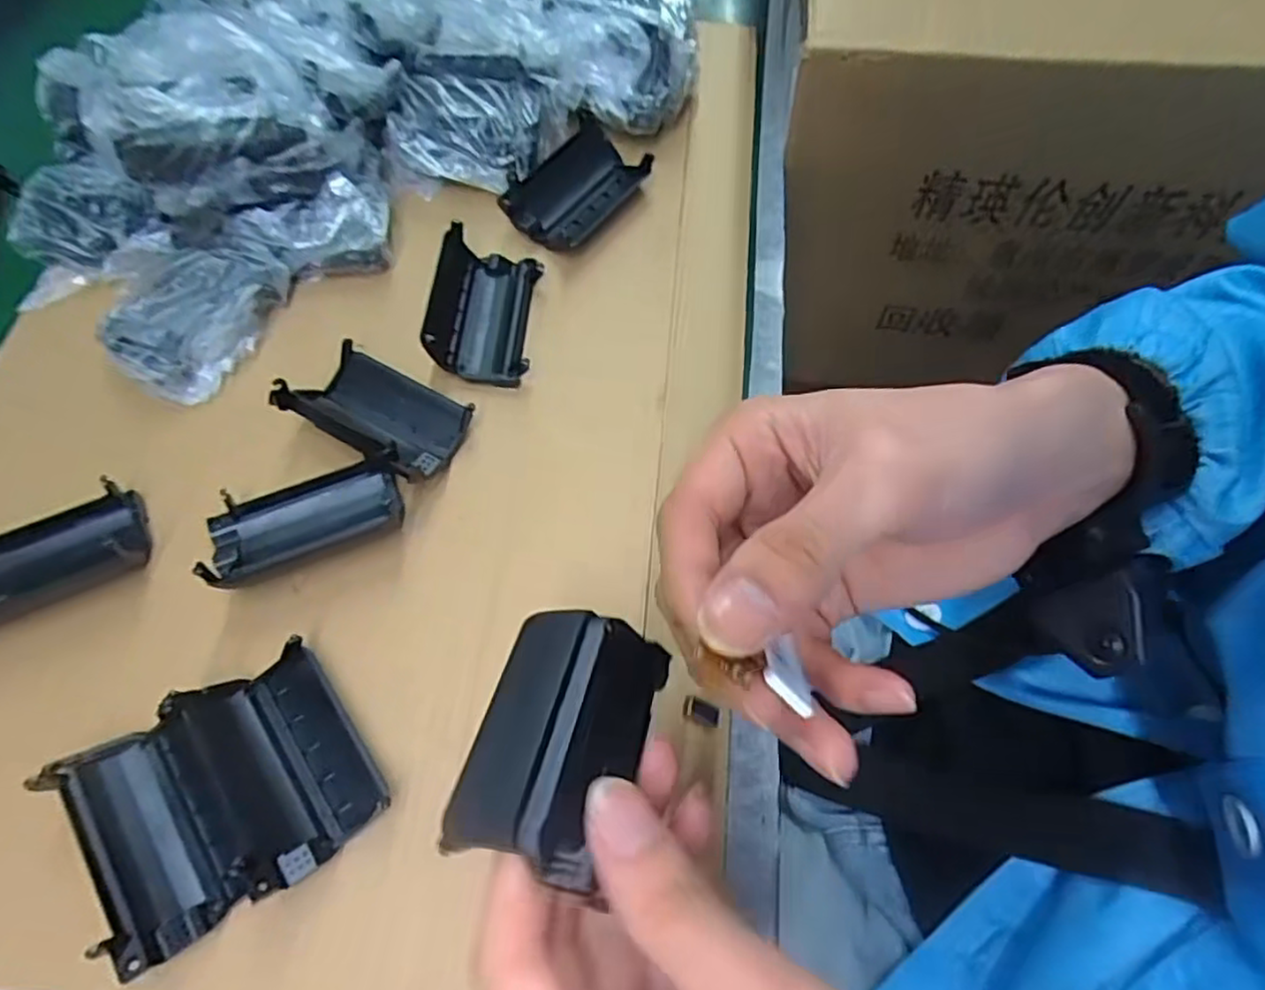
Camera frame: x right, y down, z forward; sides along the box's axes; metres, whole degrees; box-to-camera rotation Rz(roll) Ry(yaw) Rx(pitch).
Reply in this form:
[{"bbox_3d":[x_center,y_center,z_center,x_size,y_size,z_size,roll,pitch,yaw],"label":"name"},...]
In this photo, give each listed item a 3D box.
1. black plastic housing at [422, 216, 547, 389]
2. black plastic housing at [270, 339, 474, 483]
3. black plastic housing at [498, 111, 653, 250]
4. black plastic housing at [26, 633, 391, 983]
[{"bbox_3d":[-0.071,-0.088,0.322,0.047,0.023,0.070,2,65,2],"label":"black plastic housing"},{"bbox_3d":[-0.108,-0.036,0.293,0.071,0.029,0.044,25,68,12],"label":"black plastic housing"},{"bbox_3d":[-0.029,-0.157,0.354,0.044,0.023,0.069,34,70,15],"label":"black plastic housing"},{"bbox_3d":[-0.135,0.099,0.231,0.082,0.021,0.073,-32,68,-13],"label":"black plastic housing"}]

